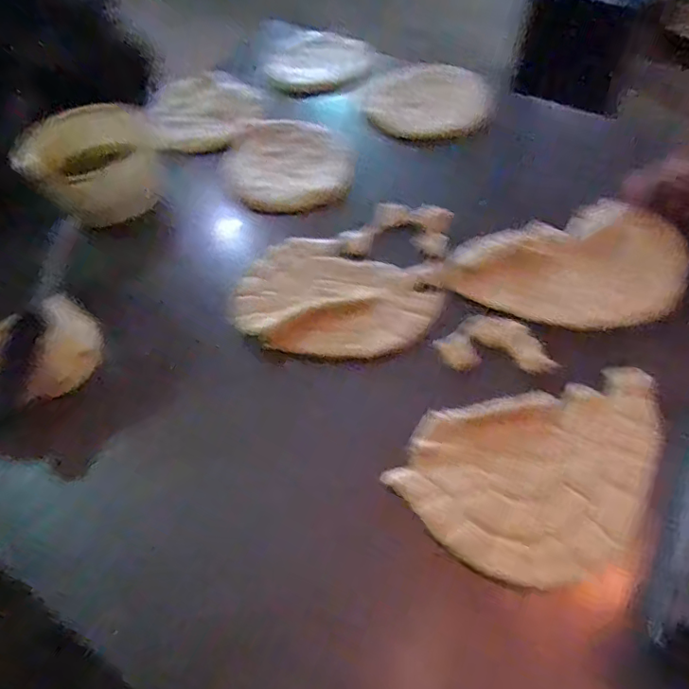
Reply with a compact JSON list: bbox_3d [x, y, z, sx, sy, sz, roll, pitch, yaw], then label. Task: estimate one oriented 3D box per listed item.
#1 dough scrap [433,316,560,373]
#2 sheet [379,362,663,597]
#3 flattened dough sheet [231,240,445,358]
[{"bbox_3d":[0.213,0.000,0.772,0.154,0.020,0.082,1,54,4],"label":"dough scrap"},{"bbox_3d":[0.244,0.154,0.644,0.346,0.011,0.227,-14,53,-5],"label":"sheet"},{"bbox_3d":[-0.013,-0.071,0.836,0.306,0.023,0.221,14,56,13],"label":"flattened dough sheet"}]

